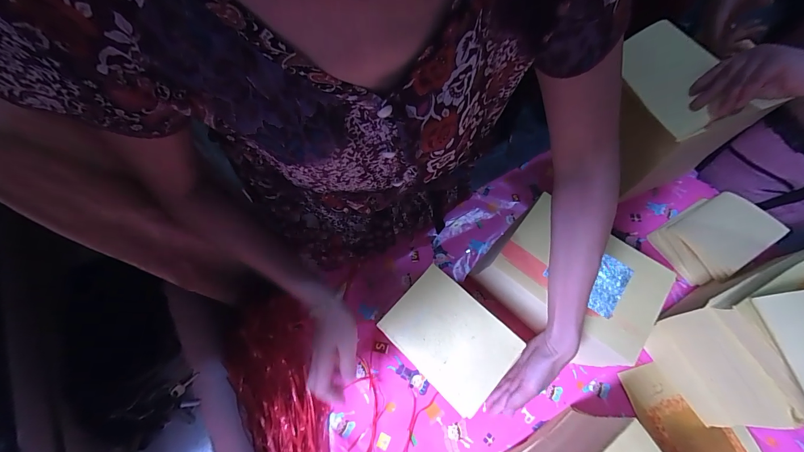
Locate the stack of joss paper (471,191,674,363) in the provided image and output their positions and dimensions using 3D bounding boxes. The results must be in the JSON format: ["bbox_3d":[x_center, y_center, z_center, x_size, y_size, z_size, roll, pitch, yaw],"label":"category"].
[{"bbox_3d":[0.262,0.094,0.555,0.181,0.137,0.231,-41,71,-18],"label":"stack of joss paper"}]

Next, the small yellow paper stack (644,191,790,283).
[{"bbox_3d":[0.578,0.016,0.629,0.180,0.069,0.126,-28,67,-13],"label":"small yellow paper stack"}]

